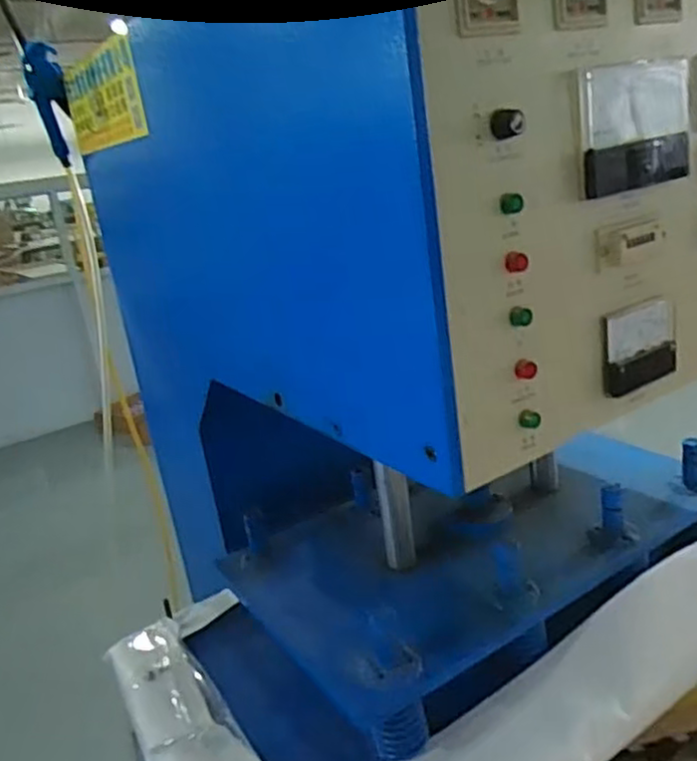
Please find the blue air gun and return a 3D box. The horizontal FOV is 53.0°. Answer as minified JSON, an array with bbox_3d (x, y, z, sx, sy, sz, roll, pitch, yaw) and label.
[{"bbox_3d":[-0.401,-0.372,0.943,0.045,0.146,0.040,-15,20,-21],"label":"blue air gun"}]

